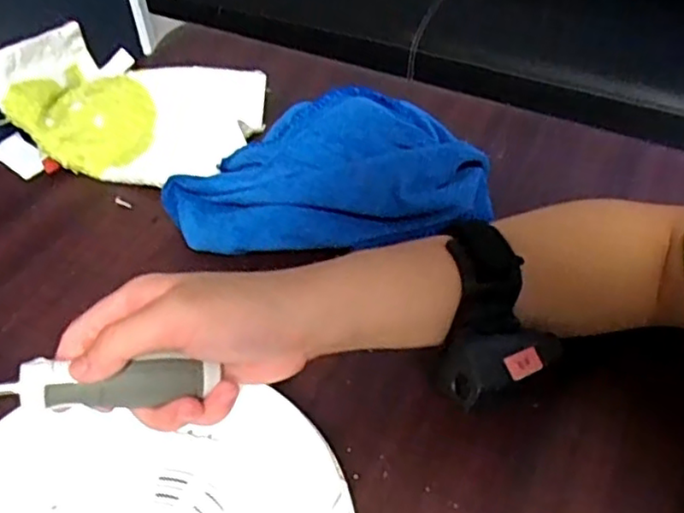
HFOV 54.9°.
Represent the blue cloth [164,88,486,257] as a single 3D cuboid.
[{"bbox_3d":[-0.009,-0.062,0.487,0.235,0.066,0.126,-3,46,0],"label":"blue cloth"}]

